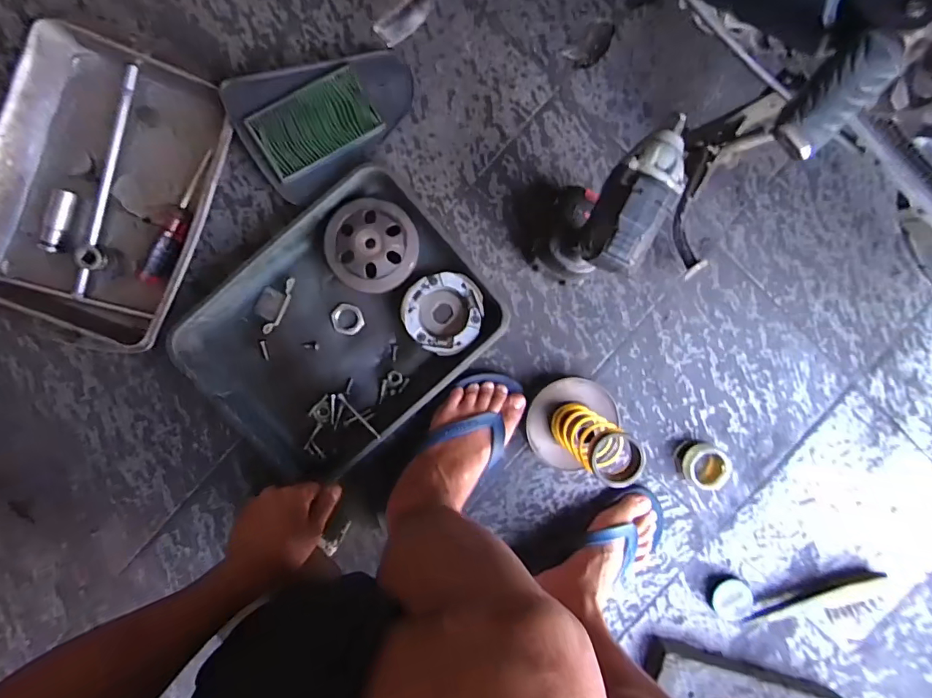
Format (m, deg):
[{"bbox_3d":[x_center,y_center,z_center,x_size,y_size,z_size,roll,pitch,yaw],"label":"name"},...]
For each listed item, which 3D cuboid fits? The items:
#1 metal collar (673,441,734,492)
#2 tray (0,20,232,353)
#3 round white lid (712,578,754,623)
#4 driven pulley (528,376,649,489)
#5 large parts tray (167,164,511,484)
[{"bbox_3d":[0.336,0.164,0.676,0.065,0.041,0.058,34,92,-7],"label":"metal collar"},{"bbox_3d":[-0.449,-0.194,0.598,0.256,0.051,0.354,20,93,-6],"label":"tray"},{"bbox_3d":[0.395,0.372,0.701,0.069,0.010,0.059,35,92,-7],"label":"round white lid"},{"bbox_3d":[0.144,0.101,0.591,0.101,0.167,0.120,44,90,-7],"label":"driven pulley"},{"bbox_3d":[-0.163,-0.016,0.623,0.374,0.048,0.284,-42,97,0],"label":"large parts tray"}]

